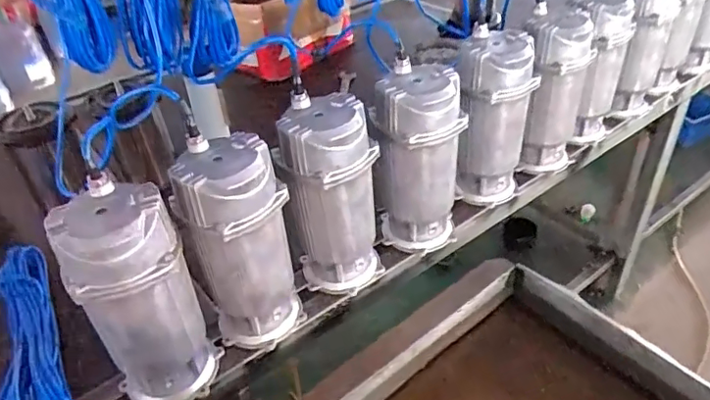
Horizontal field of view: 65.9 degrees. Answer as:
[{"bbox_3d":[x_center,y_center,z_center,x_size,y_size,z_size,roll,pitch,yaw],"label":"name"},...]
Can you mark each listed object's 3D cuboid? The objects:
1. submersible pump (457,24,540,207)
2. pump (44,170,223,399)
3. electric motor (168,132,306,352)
[{"bbox_3d":[0.244,-0.139,0.975,0.130,0.289,0.114,3,39,10],"label":"submersible pump"},{"bbox_3d":[-0.265,0.130,0.687,0.126,0.291,0.109,-26,43,-25],"label":"pump"},{"bbox_3d":[-0.151,0.068,0.757,0.125,0.291,0.115,0,38,6],"label":"electric motor"}]

